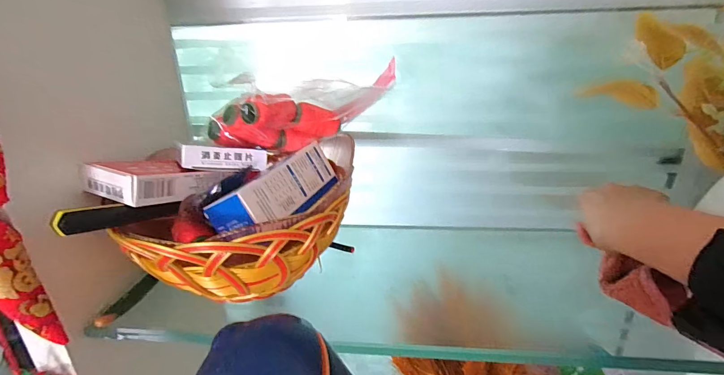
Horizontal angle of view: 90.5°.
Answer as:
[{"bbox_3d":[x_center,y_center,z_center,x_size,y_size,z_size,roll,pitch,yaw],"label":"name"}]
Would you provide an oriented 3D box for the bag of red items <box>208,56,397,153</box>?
[{"bbox_3d":[-0.056,-0.067,0.347,0.156,0.084,0.075,-14,24,-29],"label":"bag of red items"}]

